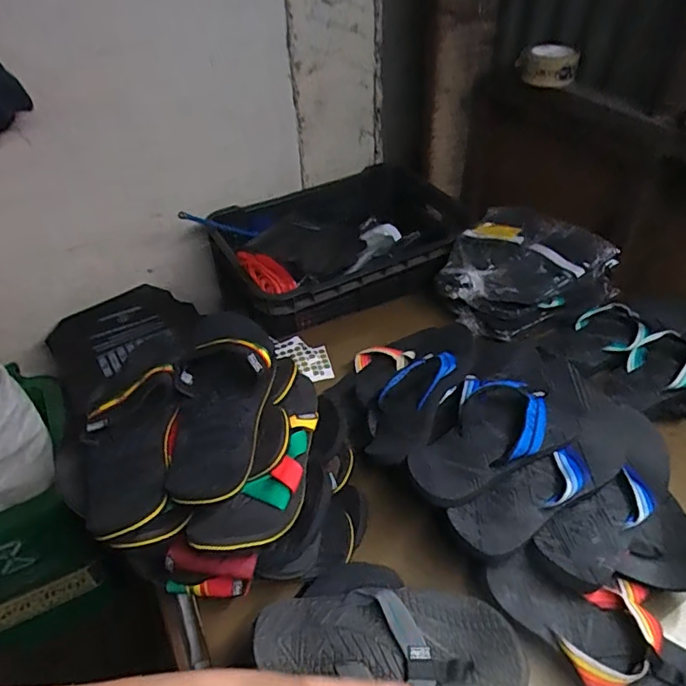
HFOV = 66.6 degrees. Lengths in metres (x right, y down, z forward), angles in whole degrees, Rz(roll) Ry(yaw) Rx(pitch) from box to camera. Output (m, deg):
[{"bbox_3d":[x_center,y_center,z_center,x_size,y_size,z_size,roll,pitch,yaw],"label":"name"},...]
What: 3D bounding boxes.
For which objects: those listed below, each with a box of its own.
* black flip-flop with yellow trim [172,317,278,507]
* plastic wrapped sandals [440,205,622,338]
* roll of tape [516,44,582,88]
[{"bbox_3d":[-0.139,0.068,0.579,0.113,0.052,0.219,-3,57,1],"label":"black flip-flop with yellow trim"},{"bbox_3d":[0.320,-0.145,1.000,0.285,0.100,0.270,-2,41,2],"label":"plastic wrapped sandals"},{"bbox_3d":[0.377,-0.513,0.964,0.106,0.055,0.097,13,43,18],"label":"roll of tape"}]

